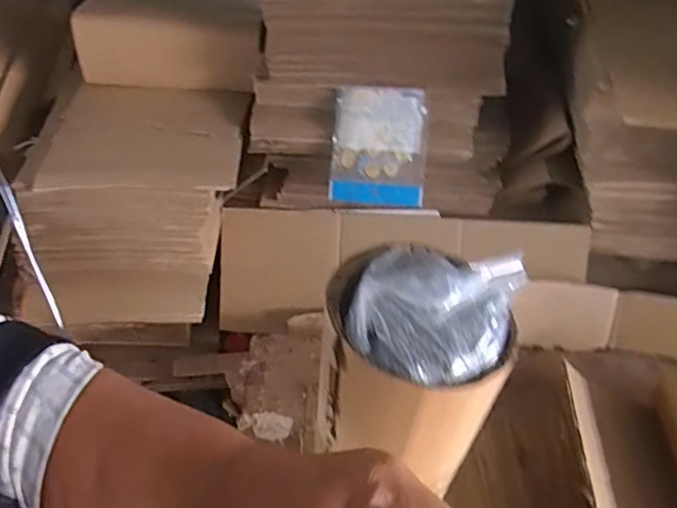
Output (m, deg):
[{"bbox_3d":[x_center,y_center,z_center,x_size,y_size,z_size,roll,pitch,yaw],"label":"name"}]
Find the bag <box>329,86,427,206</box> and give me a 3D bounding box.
[{"bbox_3d":[0.059,-0.162,0.877,0.139,0.173,0.013,4,18,7],"label":"bag"}]

